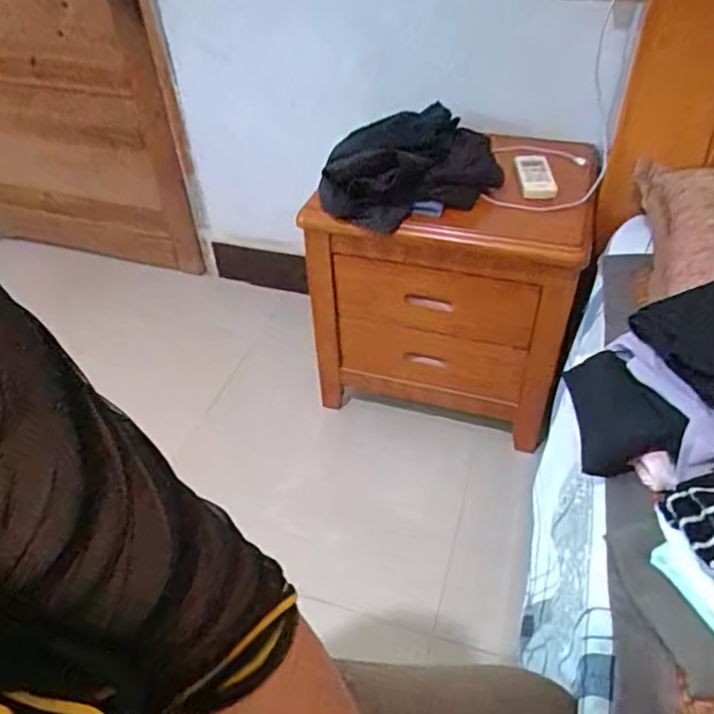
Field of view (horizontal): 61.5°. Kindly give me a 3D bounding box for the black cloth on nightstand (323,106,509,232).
[{"bbox_3d":[0.077,-0.315,0.974,0.279,0.188,0.164,-3,44,0],"label":"black cloth on nightstand"}]

